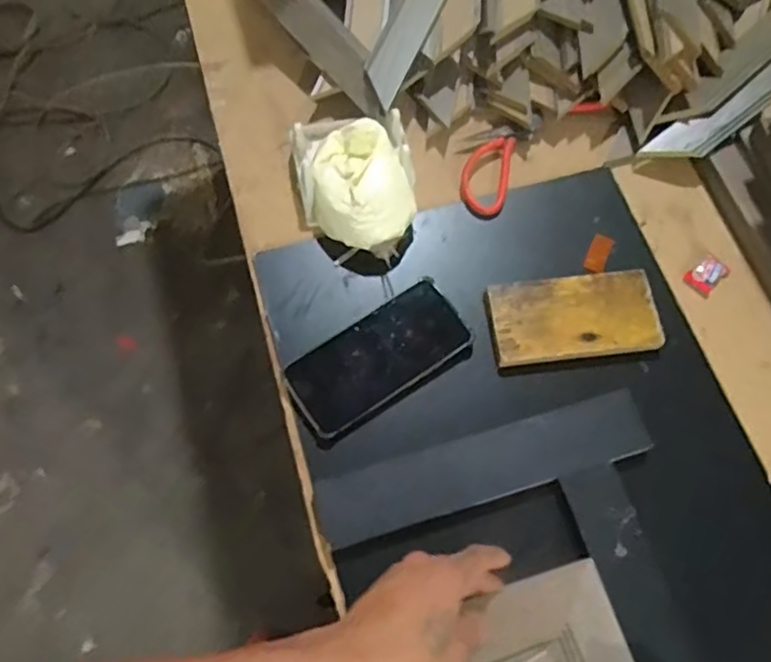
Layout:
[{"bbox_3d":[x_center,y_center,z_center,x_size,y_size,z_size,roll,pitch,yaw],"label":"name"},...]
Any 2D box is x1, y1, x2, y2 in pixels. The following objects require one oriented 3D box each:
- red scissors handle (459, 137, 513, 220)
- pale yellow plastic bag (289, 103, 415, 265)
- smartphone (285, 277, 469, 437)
[{"bbox_3d":[0.102,-0.159,0.637,0.047,0.010,0.095,11,69,4],"label":"red scissors handle"},{"bbox_3d":[-0.028,-0.147,0.601,0.111,0.048,0.161,-12,69,-5],"label":"pale yellow plastic bag"},{"bbox_3d":[-0.006,0.023,0.559,0.160,0.012,0.073,-32,72,-12],"label":"smartphone"}]

